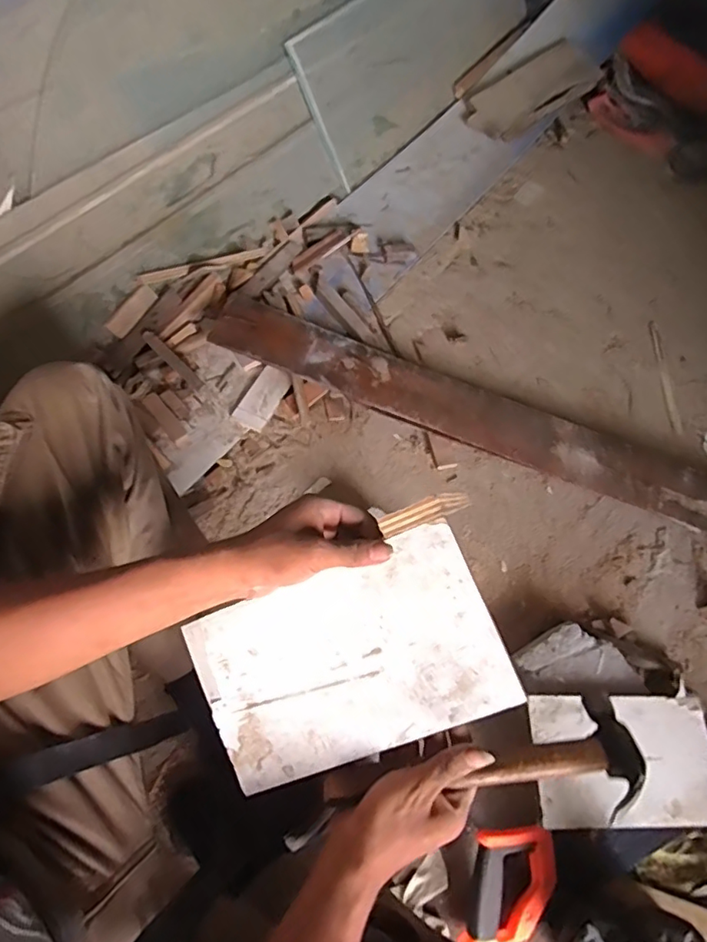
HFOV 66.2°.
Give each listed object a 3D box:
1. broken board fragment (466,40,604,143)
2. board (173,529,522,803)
[{"bbox_3d":[0.477,-1.006,1.433,0.462,0.046,0.159,-40,72,-21],"label":"broken board fragment"},{"bbox_3d":[-0.009,0.153,0.434,0.241,0.005,0.144,-25,80,12],"label":"board"}]

